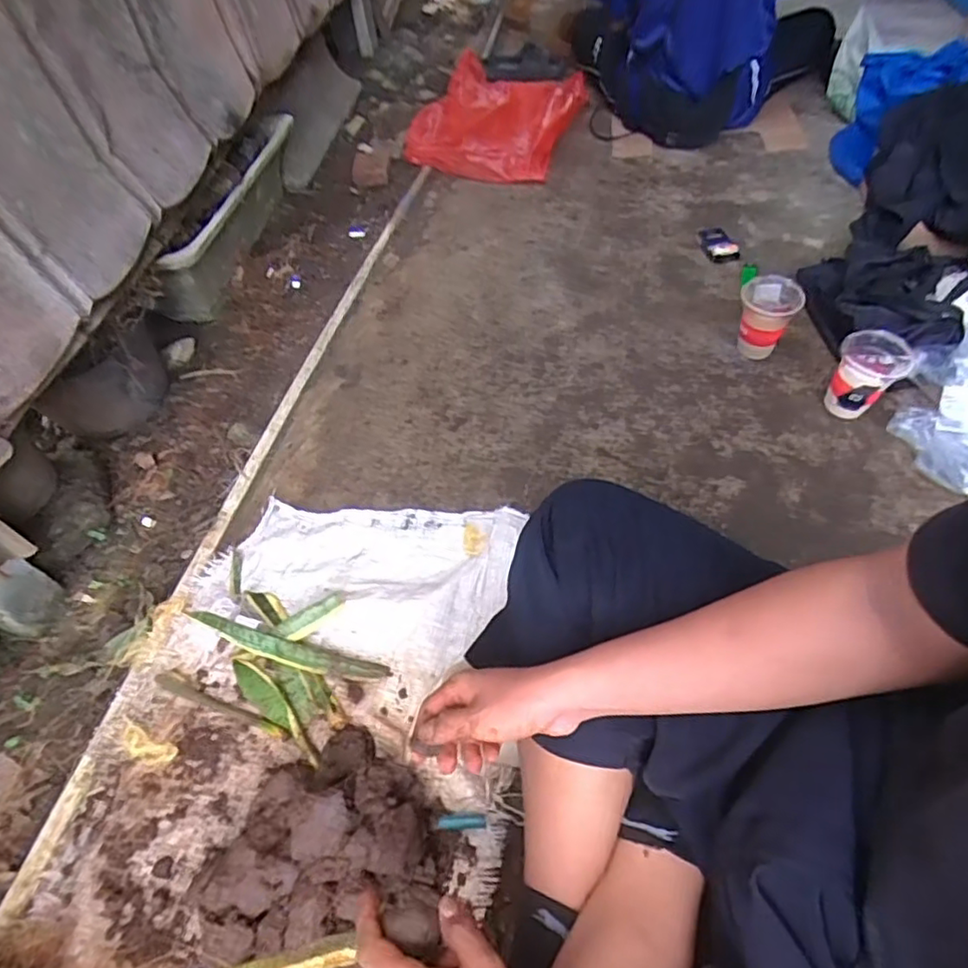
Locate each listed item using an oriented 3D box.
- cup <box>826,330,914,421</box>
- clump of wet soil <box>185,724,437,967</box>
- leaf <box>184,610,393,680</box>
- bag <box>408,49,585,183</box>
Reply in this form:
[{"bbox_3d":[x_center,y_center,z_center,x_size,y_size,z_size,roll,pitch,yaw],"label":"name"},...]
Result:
[{"bbox_3d":[0.566,-0.160,0.913,0.091,0.105,0.094,-2,52,2],"label":"cup"},{"bbox_3d":[-0.176,0.347,0.605,0.227,0.080,0.167,-23,54,-14],"label":"clump of wet soil"},{"bbox_3d":[-0.251,0.200,0.757,0.269,0.033,0.032,11,54,12],"label":"leaf"},{"bbox_3d":[0.046,-0.881,1.486,0.325,0.125,0.399,17,55,16],"label":"bag"}]

